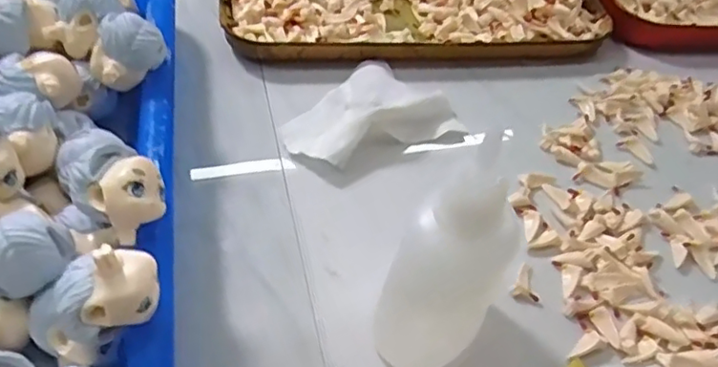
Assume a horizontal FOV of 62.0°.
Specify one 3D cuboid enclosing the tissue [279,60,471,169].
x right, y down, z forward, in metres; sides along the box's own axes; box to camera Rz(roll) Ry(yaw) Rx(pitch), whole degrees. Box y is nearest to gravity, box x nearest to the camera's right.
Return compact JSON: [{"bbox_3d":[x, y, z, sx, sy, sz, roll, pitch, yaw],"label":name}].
[{"bbox_3d":[0.003,-0.035,0.263,0.076,0.014,0.051,-19,56,-19],"label":"tissue"}]

